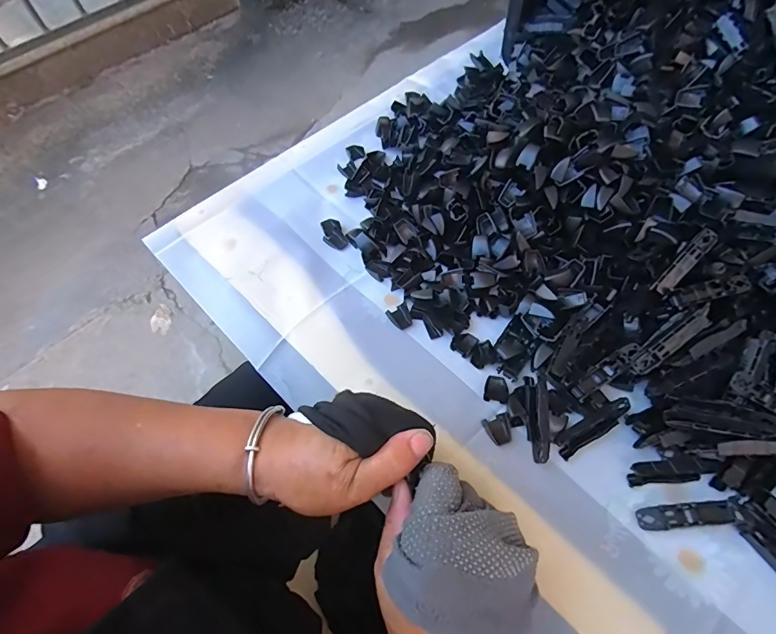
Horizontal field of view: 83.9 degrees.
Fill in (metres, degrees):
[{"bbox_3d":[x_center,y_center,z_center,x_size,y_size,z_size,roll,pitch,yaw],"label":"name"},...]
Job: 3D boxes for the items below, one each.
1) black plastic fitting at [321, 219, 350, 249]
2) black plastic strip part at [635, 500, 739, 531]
[{"bbox_3d":[-0.058,-0.088,0.456,0.023,0.006,0.040,-24,62,-12],"label":"black plastic fitting"},{"bbox_3d":[0.203,0.135,0.293,0.060,0.013,0.013,-6,58,1],"label":"black plastic strip part"}]

